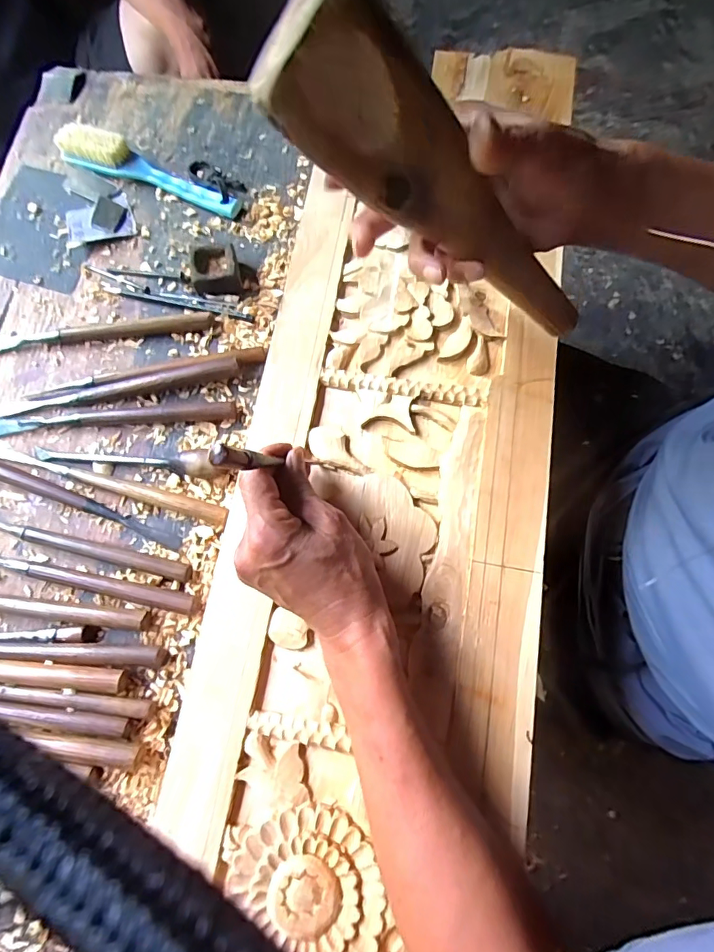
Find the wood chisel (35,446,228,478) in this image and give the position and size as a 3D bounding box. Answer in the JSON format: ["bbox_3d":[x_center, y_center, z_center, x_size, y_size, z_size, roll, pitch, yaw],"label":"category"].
[{"bbox_3d":[-0.219,-0.015,0.457,0.185,0.021,0.025,3,75,3],"label":"wood chisel"}]

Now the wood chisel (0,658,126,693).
[{"bbox_3d":[-0.306,0.165,0.410,0.217,0.013,0.018,4,75,3],"label":"wood chisel"}]

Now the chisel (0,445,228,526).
[{"bbox_3d":[-0.236,0.007,0.450,0.244,0.015,0.015,15,76,6],"label":"chisel"}]

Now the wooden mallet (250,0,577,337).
[{"bbox_3d":[0.065,-0.158,0.288,0.054,0.261,0.043,-11,69,44],"label":"wooden mallet"}]

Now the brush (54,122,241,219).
[{"bbox_3d":[-0.232,-0.344,0.534,0.217,0.037,0.035,20,78,10],"label":"brush"}]

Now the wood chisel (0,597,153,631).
[{"bbox_3d":[-0.312,0.115,0.426,0.261,0.013,0.016,5,75,3],"label":"wood chisel"}]

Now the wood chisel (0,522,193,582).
[{"bbox_3d":[-0.264,0.062,0.442,0.229,0.012,0.016,13,76,5],"label":"wood chisel"}]

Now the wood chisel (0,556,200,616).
[{"bbox_3d":[-0.265,0.089,0.429,0.256,0.014,0.017,11,76,5],"label":"wood chisel"}]

